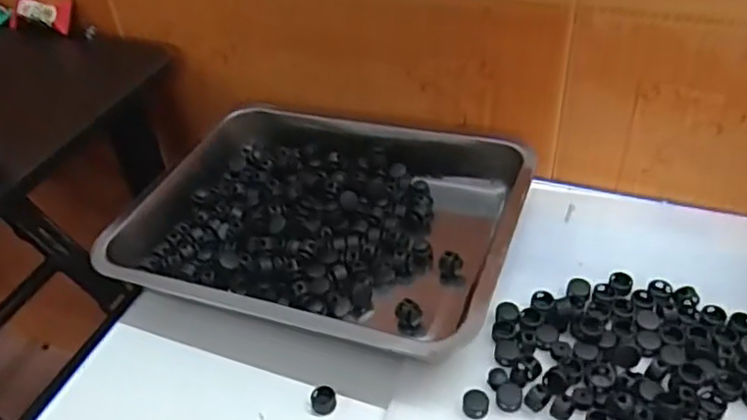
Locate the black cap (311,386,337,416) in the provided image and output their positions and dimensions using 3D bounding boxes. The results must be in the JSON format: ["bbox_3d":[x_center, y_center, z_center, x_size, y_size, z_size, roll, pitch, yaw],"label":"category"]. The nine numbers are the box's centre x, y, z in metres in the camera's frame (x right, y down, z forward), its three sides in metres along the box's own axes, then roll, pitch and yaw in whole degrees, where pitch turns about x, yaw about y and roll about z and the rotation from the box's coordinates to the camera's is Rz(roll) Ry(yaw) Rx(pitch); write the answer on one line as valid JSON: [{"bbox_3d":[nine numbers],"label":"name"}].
[{"bbox_3d":[-0.034,0.130,0.459,0.017,0.011,0.016,-3,42,2],"label":"black cap"}]

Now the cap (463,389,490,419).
[{"bbox_3d":[0.067,0.125,0.436,0.017,0.009,0.018,-3,42,2],"label":"cap"}]

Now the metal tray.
[{"bbox_3d":[-0.038,-0.001,0.567,0.313,0.059,0.255,13,45,19],"label":"metal tray"}]

